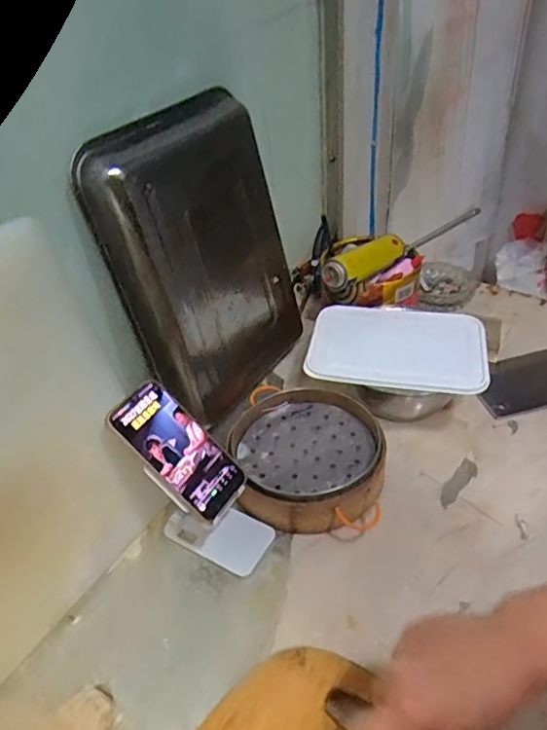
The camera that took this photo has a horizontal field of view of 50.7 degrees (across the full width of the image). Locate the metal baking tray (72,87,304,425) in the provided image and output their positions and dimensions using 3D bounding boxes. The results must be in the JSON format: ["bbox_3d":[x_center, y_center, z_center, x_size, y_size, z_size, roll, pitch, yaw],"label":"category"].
[{"bbox_3d":[-0.071,-0.121,0.700,0.051,0.353,0.265,7,37,40],"label":"metal baking tray"}]

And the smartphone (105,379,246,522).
[{"bbox_3d":[-0.094,0.083,0.574,0.142,0.007,0.069,46,51,-3],"label":"smartphone"}]

